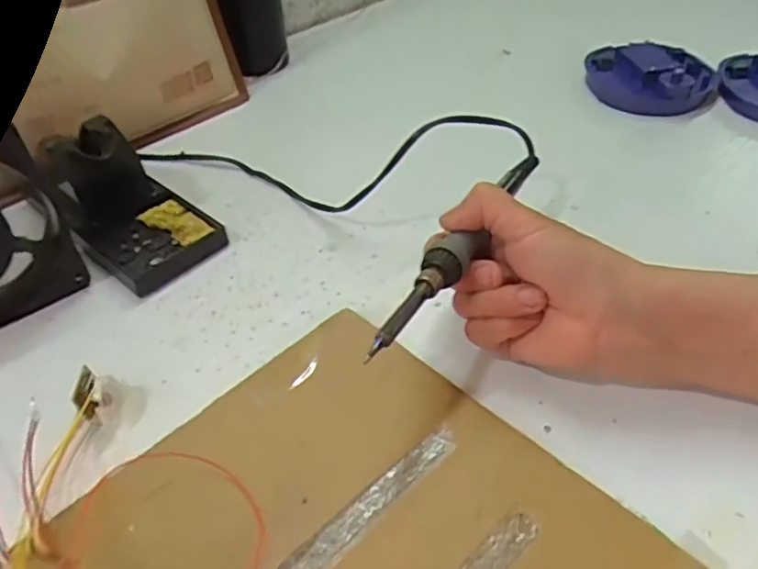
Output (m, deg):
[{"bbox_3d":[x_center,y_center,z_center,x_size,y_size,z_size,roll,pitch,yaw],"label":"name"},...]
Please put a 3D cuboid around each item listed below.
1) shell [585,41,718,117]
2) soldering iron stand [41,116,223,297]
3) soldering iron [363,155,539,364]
[{"bbox_3d":[0.238,-0.181,0.543,0.105,0.034,0.089,18,49,20],"label":"shell"},{"bbox_3d":[-0.164,-0.056,0.406,0.073,0.069,0.099,-34,53,-28],"label":"soldering iron stand"},{"bbox_3d":[0.048,-0.026,0.329,0.019,0.017,0.214,21,42,22],"label":"soldering iron"}]

